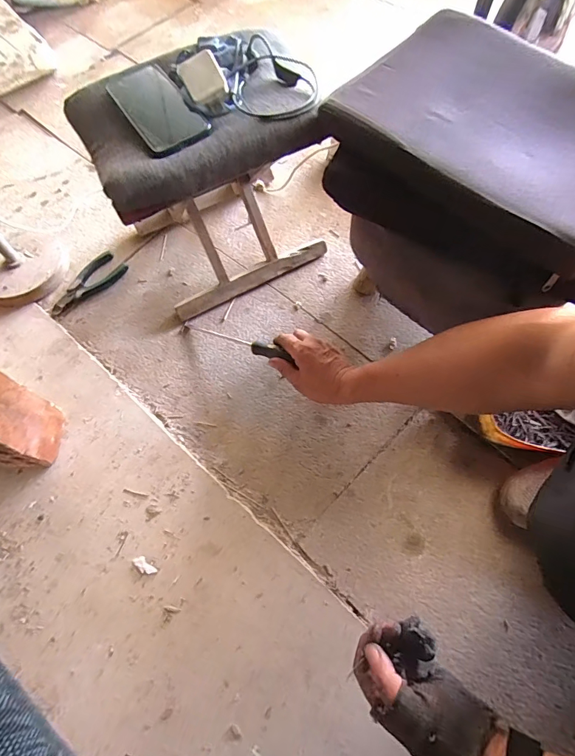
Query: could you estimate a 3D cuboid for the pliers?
[{"bbox_3d":[-0.372,-0.172,0.725,0.060,0.012,0.150,38,74,17],"label":"pliers"}]

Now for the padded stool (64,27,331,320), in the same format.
[{"bbox_3d":[-0.119,-0.298,0.612,0.315,0.300,0.232,-24,67,-7],"label":"padded stool"}]

